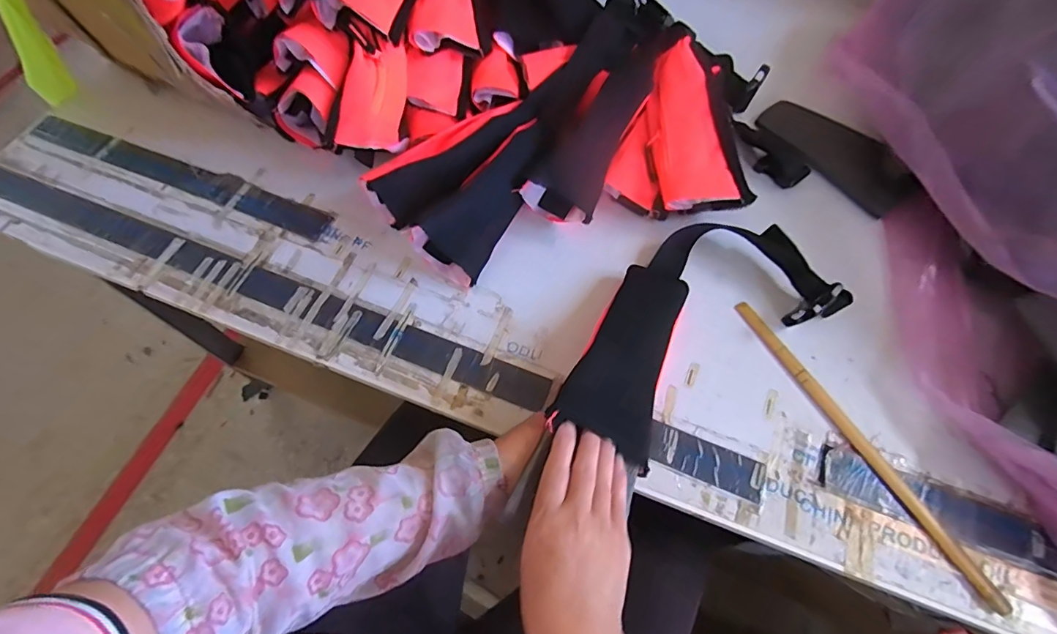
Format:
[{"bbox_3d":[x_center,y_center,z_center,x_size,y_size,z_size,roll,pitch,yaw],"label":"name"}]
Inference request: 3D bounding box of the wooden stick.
[{"bbox_3d":[0.325,0.118,0.479,0.013,0.012,0.340,-27,67,-13],"label":"wooden stick"}]

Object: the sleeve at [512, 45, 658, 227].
[{"bbox_3d":[0.086,-0.232,0.594,0.082,0.069,0.261,24,67,11],"label":"sleeve"}]

